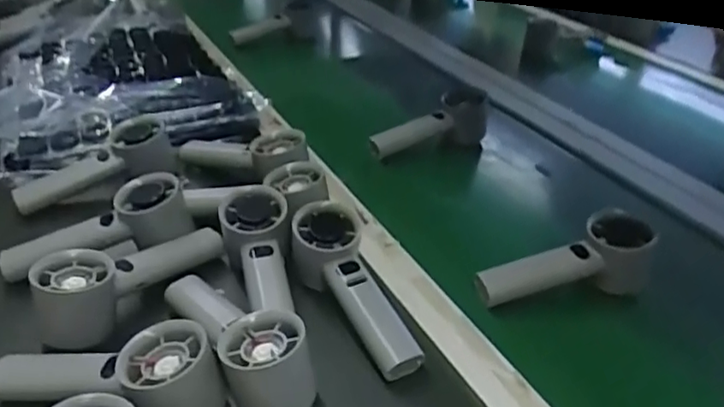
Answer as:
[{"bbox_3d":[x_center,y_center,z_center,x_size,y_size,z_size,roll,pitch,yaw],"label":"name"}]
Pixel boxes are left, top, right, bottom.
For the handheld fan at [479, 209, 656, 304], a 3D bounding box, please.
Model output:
[{"bbox_3d":[0.176,0.044,0.524,0.153,0.063,0.045,-3,33,-12],"label":"handheld fan"}]

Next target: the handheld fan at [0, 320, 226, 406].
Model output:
[{"bbox_3d":[-0.173,0.121,0.403,0.162,0.058,0.061,-4,30,14],"label":"handheld fan"}]

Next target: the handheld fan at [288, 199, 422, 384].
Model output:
[{"bbox_3d":[-0.011,0.064,0.478,0.062,0.055,0.159,-9,35,-19],"label":"handheld fan"}]

